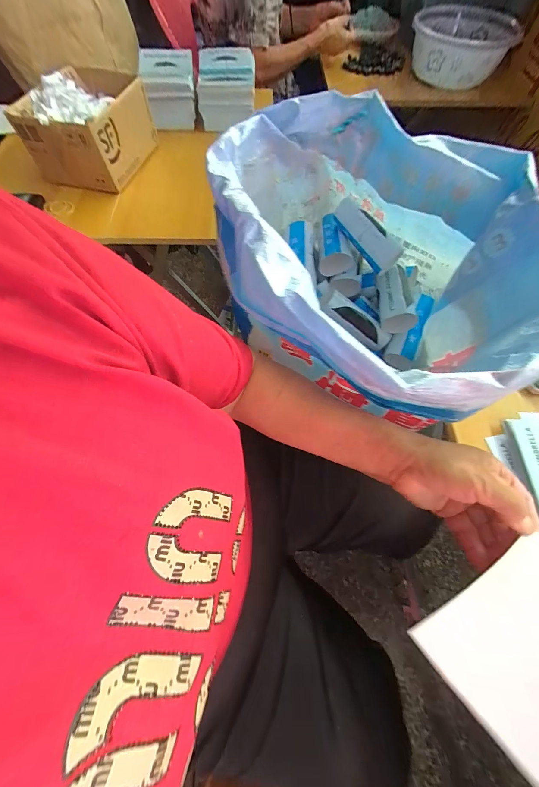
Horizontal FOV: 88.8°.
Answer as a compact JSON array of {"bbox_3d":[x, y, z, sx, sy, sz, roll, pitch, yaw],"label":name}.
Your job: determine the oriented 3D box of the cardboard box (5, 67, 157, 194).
[{"bbox_3d":[-0.322,-0.469,0.492,0.153,0.096,0.181,14,67,6],"label":"cardboard box"}]

